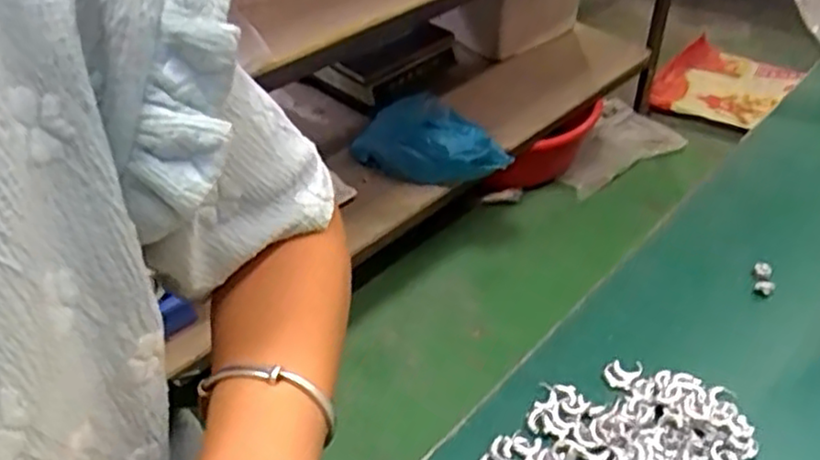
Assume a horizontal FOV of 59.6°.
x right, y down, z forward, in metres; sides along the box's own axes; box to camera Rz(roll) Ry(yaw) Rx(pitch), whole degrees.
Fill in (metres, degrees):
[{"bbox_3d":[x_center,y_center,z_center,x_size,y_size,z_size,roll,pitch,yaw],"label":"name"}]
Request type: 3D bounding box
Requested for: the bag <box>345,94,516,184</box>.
[{"bbox_3d":[0.038,-0.160,1.306,0.290,0.118,0.130,9,42,11],"label":"bag"}]

